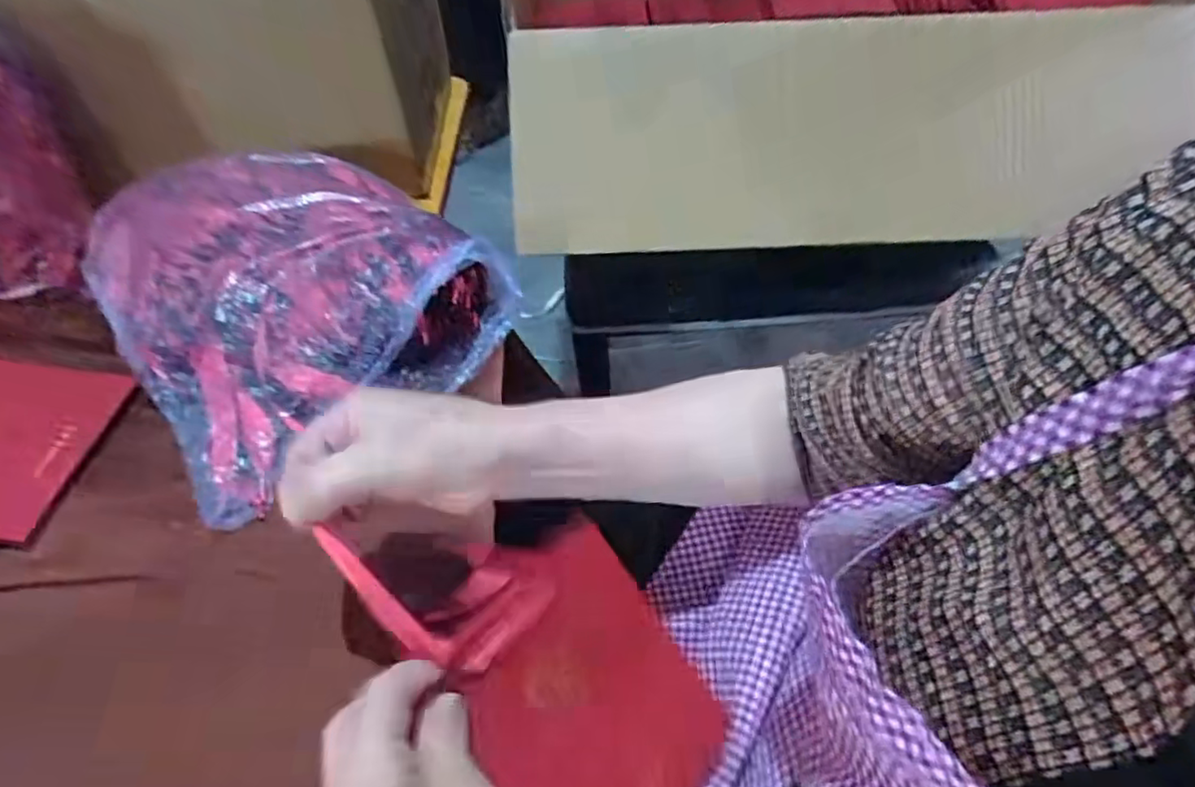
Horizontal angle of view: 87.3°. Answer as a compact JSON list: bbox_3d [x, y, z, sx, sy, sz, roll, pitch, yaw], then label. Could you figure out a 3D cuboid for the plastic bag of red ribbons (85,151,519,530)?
[{"bbox_3d":[-0.244,-0.089,0.516,0.268,0.101,0.302,-31,55,-22],"label":"plastic bag of red ribbons"}]

